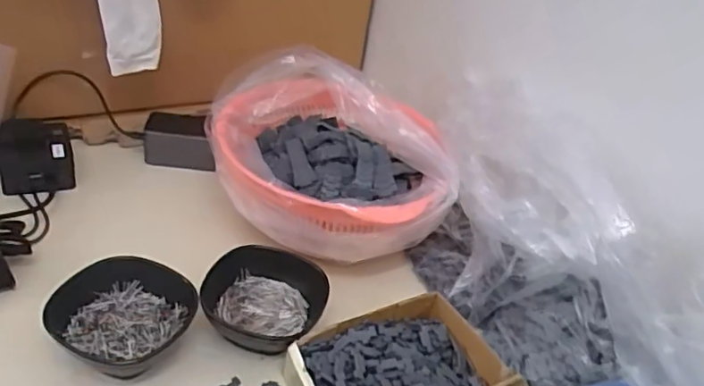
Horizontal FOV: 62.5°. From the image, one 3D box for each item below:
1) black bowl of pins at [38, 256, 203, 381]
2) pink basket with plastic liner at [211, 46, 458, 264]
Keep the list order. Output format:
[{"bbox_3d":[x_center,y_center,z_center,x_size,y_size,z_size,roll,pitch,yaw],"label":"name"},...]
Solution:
[{"bbox_3d":[-0.193,0.106,0.497,0.103,0.047,0.114,33,39,27],"label":"black bowl of pins"},{"bbox_3d":[-0.028,-0.037,0.640,0.247,0.123,0.240,4,35,-12],"label":"pink basket with plastic liner"}]

